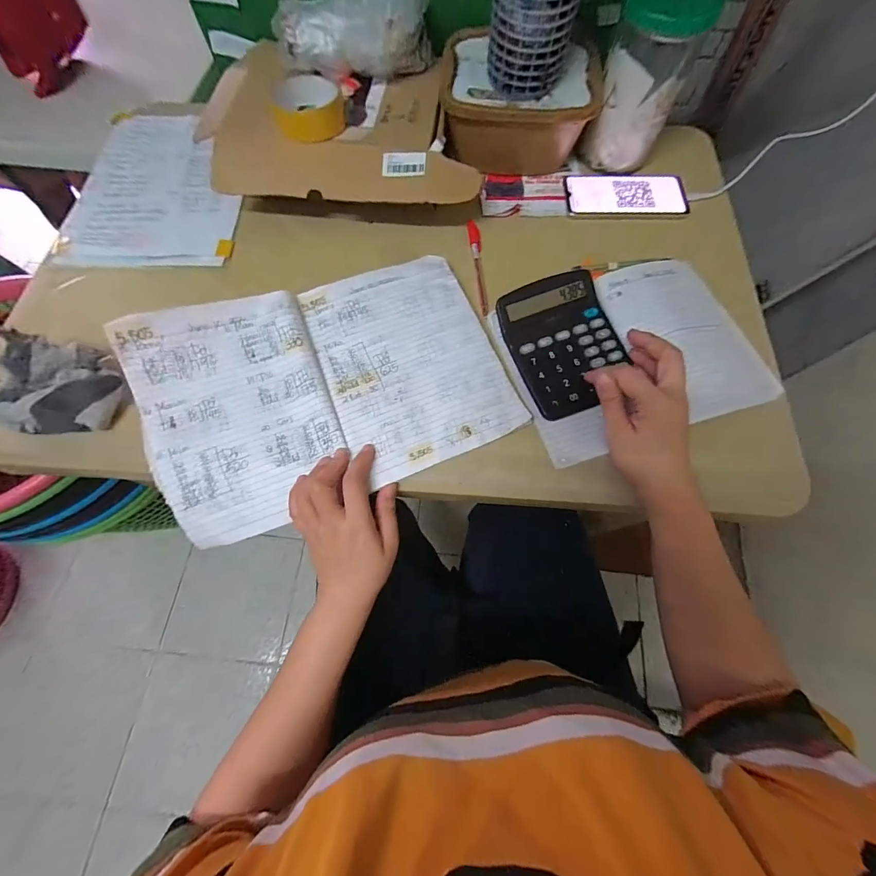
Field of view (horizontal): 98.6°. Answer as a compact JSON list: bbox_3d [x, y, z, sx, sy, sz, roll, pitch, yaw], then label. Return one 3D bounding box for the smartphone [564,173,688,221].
[{"bbox_3d":[0.253,-0.330,0.510,0.157,0.013,0.077,3,70,0],"label":"smartphone"}]

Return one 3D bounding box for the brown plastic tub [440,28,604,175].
[{"bbox_3d":[0.101,-0.430,0.499,0.195,0.095,0.138,11,70,3],"label":"brown plastic tub"}]

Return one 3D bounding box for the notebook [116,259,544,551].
[{"bbox_3d":[-0.119,-0.056,0.402,0.359,0.058,0.244,-21,72,-9],"label":"notebook"}]

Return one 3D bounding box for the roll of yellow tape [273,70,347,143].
[{"bbox_3d":[-0.150,-0.388,0.441,0.078,0.030,0.078,0,70,-1],"label":"roll of yellow tape"}]

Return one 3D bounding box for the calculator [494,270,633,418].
[{"bbox_3d":[0.138,-0.103,0.404,0.114,0.033,0.141,-22,72,-9],"label":"calculator"}]

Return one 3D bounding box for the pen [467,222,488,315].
[{"bbox_3d":[0.052,-0.216,0.471,0.014,0.013,0.150,-5,70,-3],"label":"pen"}]

